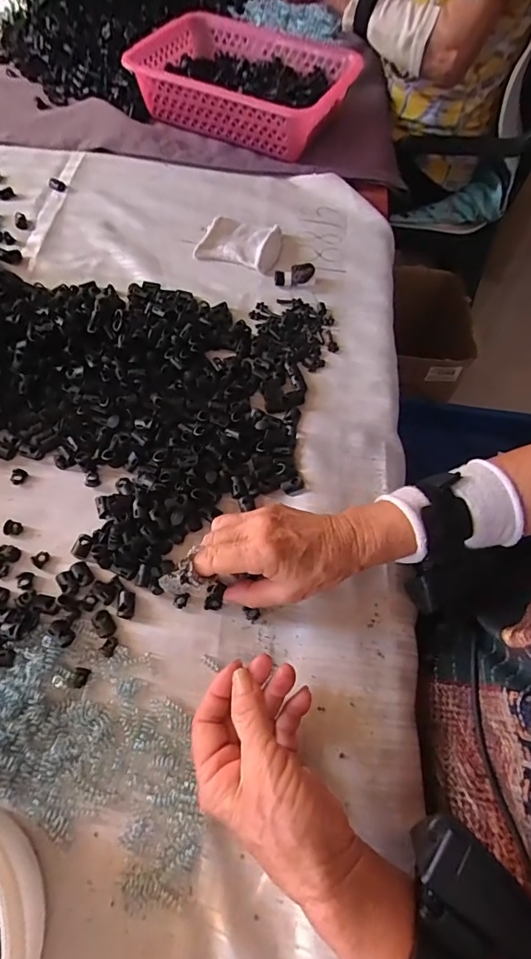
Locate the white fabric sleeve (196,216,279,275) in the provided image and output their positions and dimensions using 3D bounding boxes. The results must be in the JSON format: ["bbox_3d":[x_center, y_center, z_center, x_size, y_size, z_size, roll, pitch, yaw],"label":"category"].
[{"bbox_3d":[-0.028,-0.274,0.529,0.093,0.014,0.062,14,64,5],"label":"white fabric sleeve"}]

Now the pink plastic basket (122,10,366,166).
[{"bbox_3d":[-0.028,-0.502,0.586,0.273,0.071,0.129,28,64,13],"label":"pink plastic basket"}]

